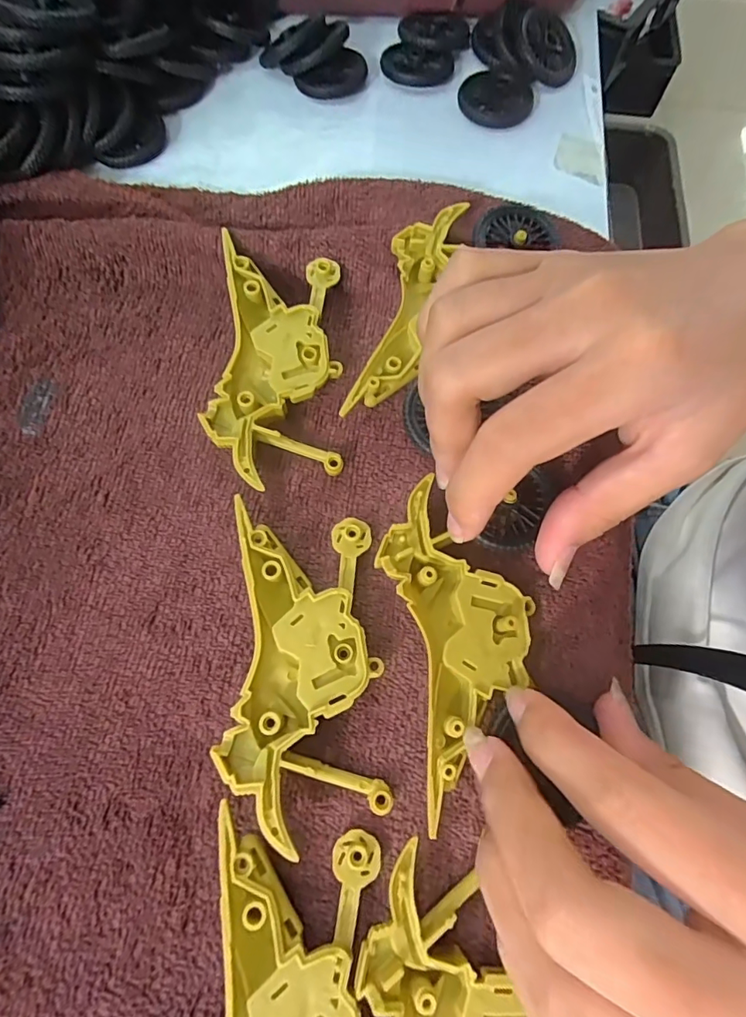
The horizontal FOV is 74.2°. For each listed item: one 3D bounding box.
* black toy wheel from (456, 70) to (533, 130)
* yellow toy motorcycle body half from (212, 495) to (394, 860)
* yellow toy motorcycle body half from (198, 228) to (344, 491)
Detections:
[{"bbox_3d":[0.063,-0.214,0.257,0.037,0.007,0.037,1,70,-1],"label":"black toy wheel"},{"bbox_3d":[-0.022,0.049,0.163,0.047,0.013,0.097,-3,72,-3],"label":"yellow toy motorcycle body half"},{"bbox_3d":[-0.038,-0.058,0.196,0.048,0.018,0.097,-1,71,-2],"label":"yellow toy motorcycle body half"}]

